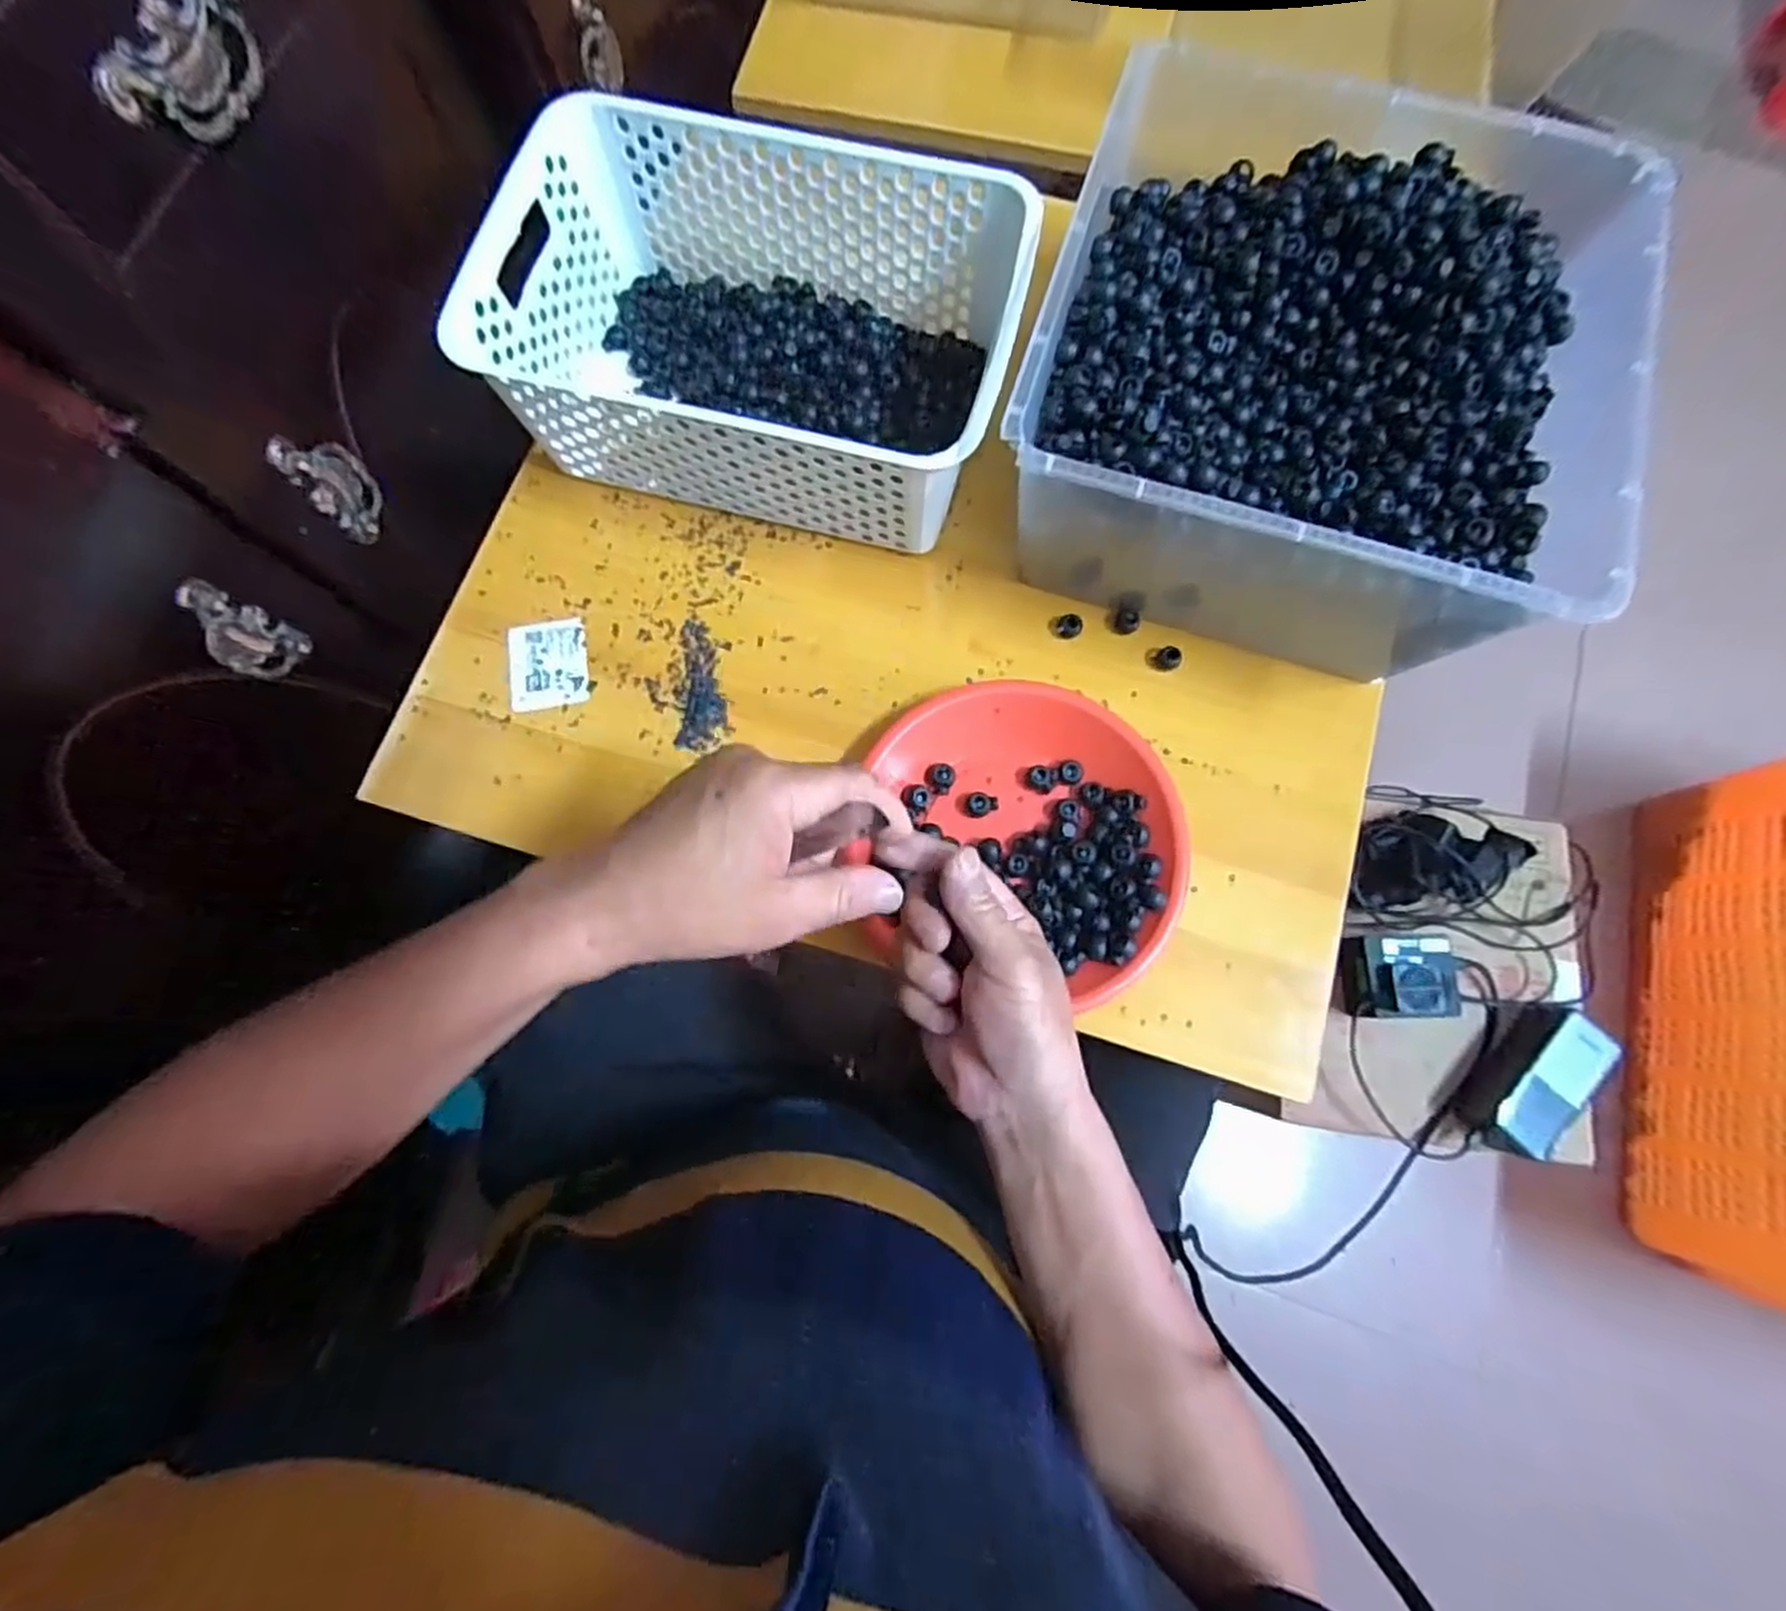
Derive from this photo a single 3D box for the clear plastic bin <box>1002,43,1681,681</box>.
[{"bbox_3d":[0.238,-0.243,0.459,0.290,0.144,0.291,19,76,5],"label":"clear plastic bin"}]

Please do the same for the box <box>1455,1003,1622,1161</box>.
[{"bbox_3d":[0.558,0.237,0.659,0.066,0.044,0.134,34,78,8],"label":"box"}]

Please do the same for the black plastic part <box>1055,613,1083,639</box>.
[{"bbox_3d":[0.115,-0.117,0.496,0.016,0.011,0.016,0,76,0],"label":"black plastic part"}]

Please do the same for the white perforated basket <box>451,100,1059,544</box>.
[{"bbox_3d":[-0.080,-0.297,0.486,0.304,0.114,0.201,15,76,4],"label":"white perforated basket"}]

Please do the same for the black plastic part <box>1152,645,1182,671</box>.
[{"bbox_3d":[0.177,-0.095,0.490,0.016,0.013,0.015,0,76,0],"label":"black plastic part"}]

